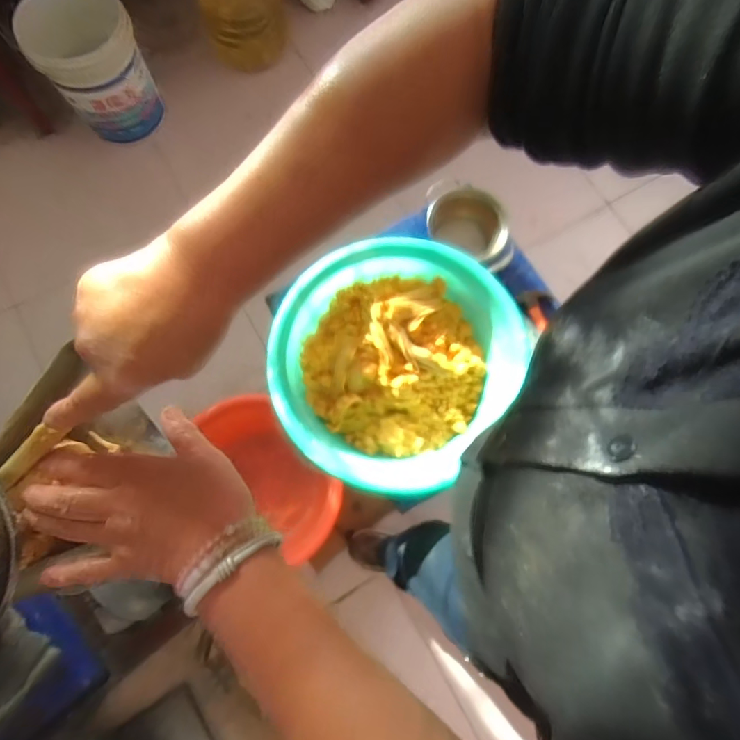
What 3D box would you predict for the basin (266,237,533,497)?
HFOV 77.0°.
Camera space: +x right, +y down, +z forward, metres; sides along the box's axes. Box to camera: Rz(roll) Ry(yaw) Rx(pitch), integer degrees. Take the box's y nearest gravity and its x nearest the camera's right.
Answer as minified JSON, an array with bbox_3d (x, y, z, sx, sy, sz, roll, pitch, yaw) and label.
[{"bbox_3d":[0.039,-0.003,0.836,0.379,0.153,0.411,0,75,-1],"label":"basin"}]

